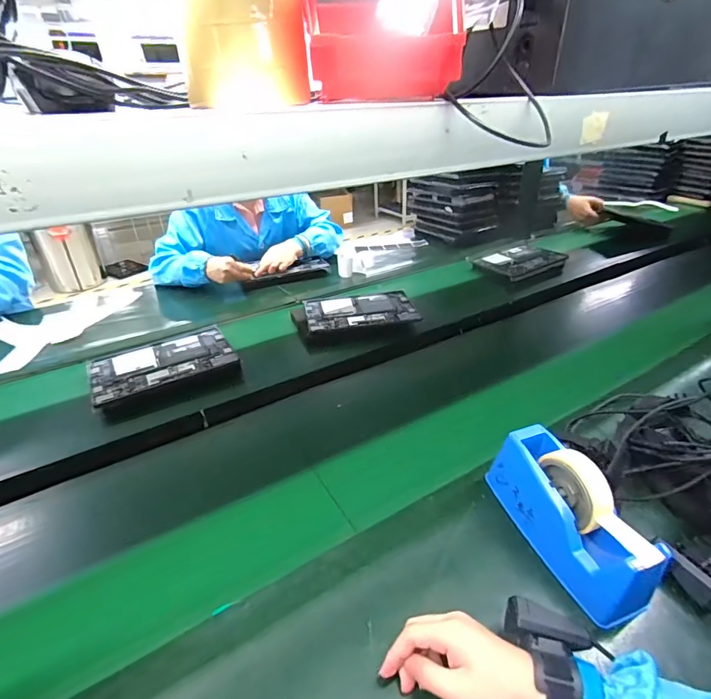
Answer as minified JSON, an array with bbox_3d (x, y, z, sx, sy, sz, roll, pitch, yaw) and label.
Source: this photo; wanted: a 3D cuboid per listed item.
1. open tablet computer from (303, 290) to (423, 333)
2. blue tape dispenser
[{"bbox_3d":[0.011,-0.096,0.997,0.252,0.011,0.163,-6,32,-7],"label":"open tablet computer"},{"bbox_3d":[0.243,0.186,0.479,0.068,0.109,0.200,-13,33,-17],"label":"blue tape dispenser"}]

